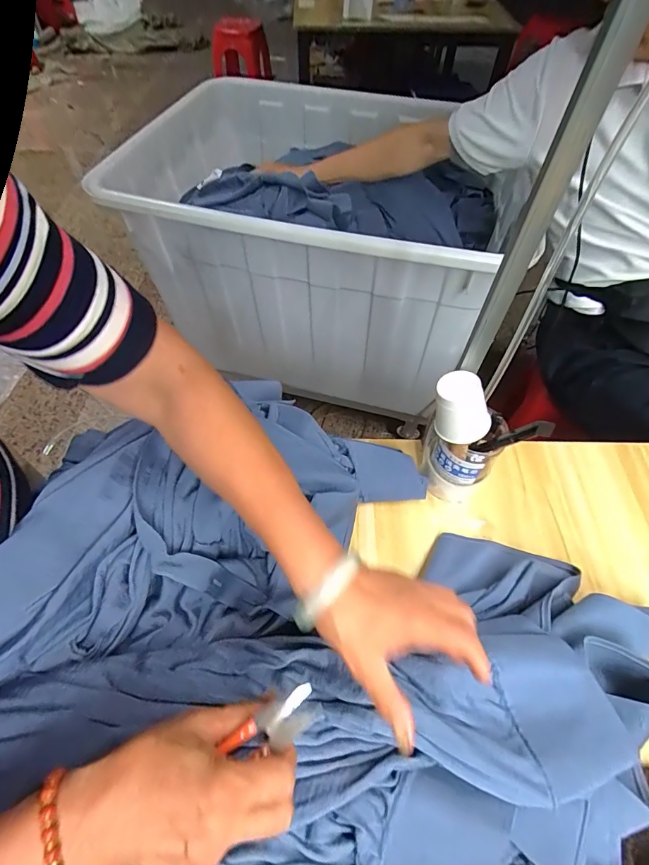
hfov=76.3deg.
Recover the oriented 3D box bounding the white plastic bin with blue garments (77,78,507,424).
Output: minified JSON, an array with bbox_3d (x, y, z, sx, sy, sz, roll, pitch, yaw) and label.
[{"bbox_3d":[-0.016,-0.514,1.224,0.946,0.591,0.672,14,57,9],"label":"white plastic bin with blue garments"}]

